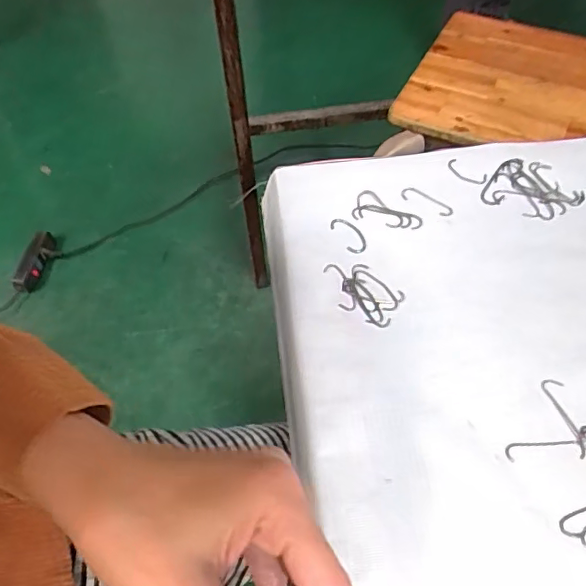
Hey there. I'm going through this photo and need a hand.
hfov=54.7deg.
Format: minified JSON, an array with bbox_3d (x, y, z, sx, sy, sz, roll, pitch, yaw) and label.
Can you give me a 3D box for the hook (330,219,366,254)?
[{"bbox_3d":[0.042,-0.043,0.419,0.019,0.005,0.035,-25,57,-15],"label":"hook"}]

